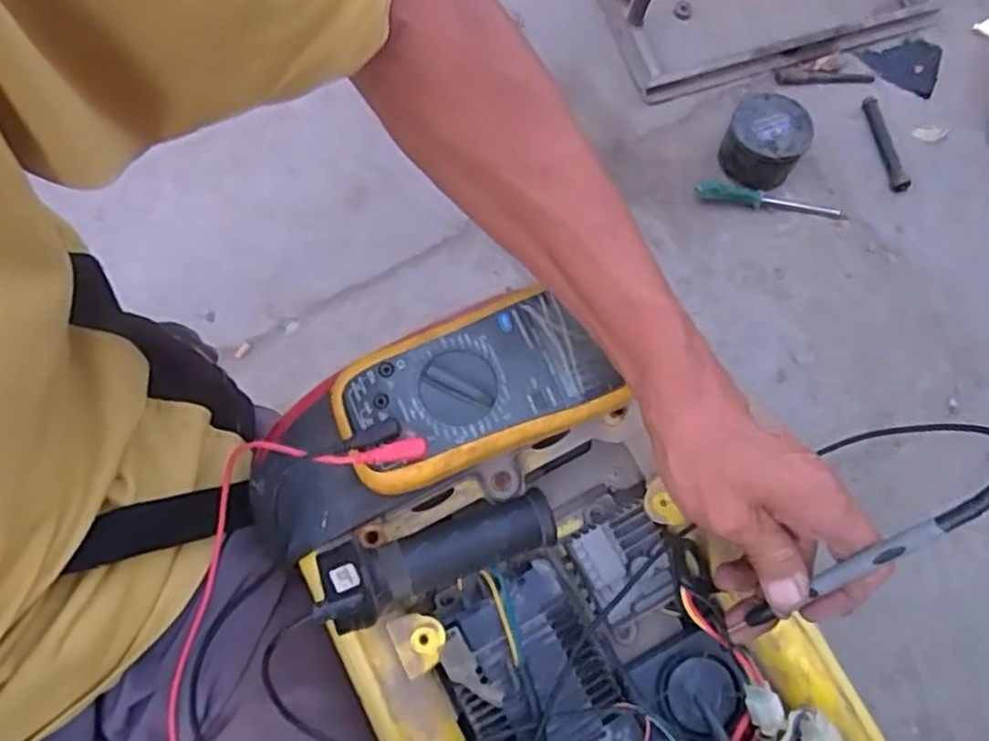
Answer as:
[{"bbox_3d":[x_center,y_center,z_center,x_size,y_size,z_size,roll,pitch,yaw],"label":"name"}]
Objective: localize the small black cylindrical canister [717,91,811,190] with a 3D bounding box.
[{"bbox_3d":[0.436,-0.365,1.188,0.122,0.088,0.132,0,72,-1],"label":"small black cylindrical canister"}]

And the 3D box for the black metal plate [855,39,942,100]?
[{"bbox_3d":[0.727,-0.552,1.297,0.138,0.009,0.105,35,82,9],"label":"black metal plate"}]

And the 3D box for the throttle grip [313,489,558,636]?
[{"bbox_3d":[-0.031,0.104,0.417,0.143,0.039,0.041,-15,72,-23],"label":"throttle grip"}]

